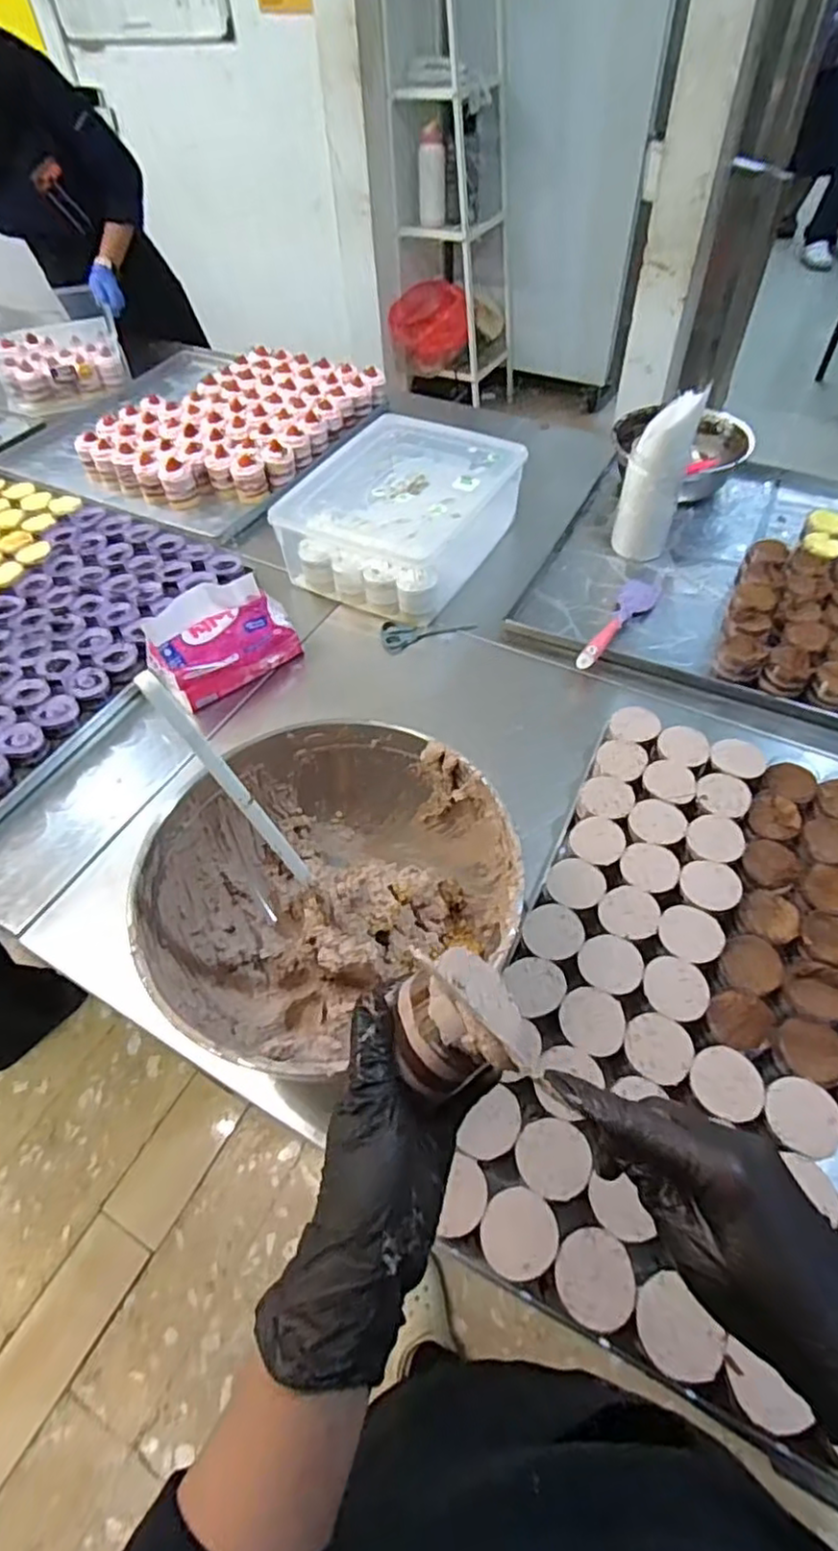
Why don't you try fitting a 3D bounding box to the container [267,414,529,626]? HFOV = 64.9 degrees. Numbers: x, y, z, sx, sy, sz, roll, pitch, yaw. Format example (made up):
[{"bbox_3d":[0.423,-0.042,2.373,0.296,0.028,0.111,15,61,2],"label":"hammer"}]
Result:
[{"bbox_3d":[-0.026,-0.435,1.094,0.298,0.129,0.354,24,57,19],"label":"container"}]

